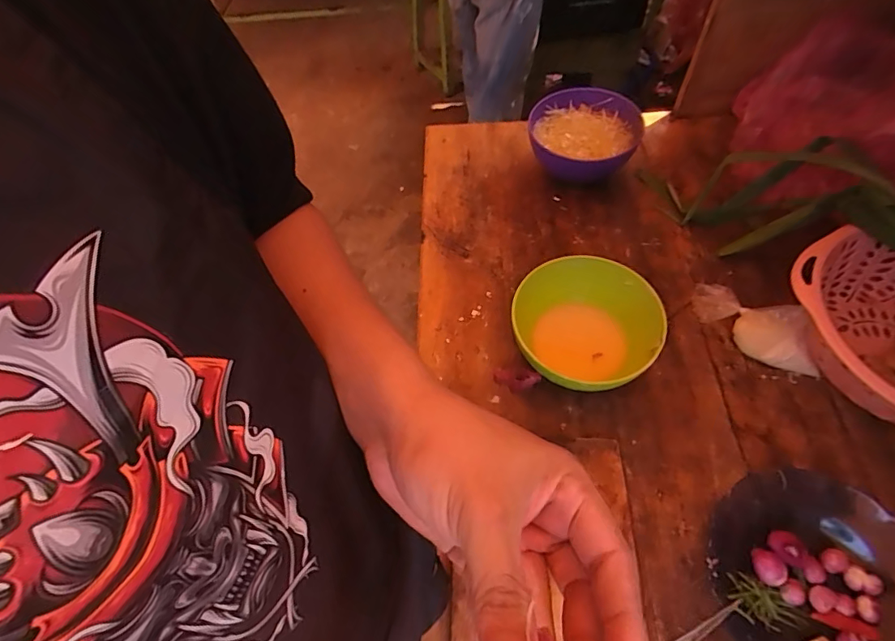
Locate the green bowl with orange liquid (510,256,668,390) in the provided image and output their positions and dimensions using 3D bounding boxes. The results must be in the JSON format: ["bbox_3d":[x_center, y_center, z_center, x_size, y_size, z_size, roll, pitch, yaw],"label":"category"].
[{"bbox_3d":[0.143,0.012,0.505,0.142,0.068,0.139,-2,58,3],"label":"green bowl with orange liquid"}]

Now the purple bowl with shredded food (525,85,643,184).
[{"bbox_3d":[0.187,-0.249,0.676,0.147,0.076,0.150,-2,58,3],"label":"purple bowl with shredded food"}]

